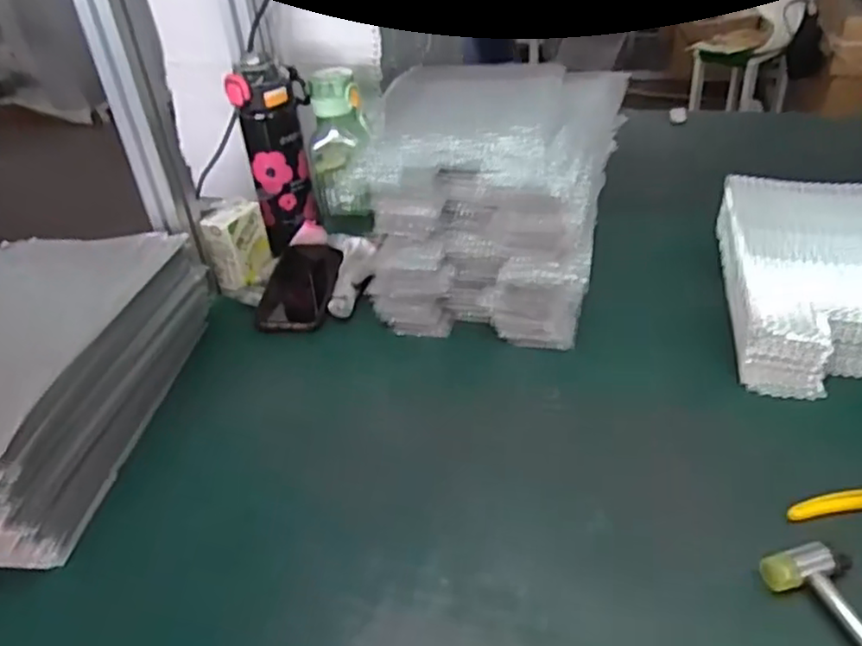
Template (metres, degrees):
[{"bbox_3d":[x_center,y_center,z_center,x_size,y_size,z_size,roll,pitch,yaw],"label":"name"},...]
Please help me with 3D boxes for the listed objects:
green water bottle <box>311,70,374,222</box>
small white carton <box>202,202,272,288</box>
[{"bbox_3d":[-0.119,-0.227,0.869,0.075,0.188,0.089,-9,36,-5],"label":"green water bottle"},{"bbox_3d":[-0.241,-0.100,0.843,0.049,0.087,0.072,14,40,25],"label":"small white carton"}]

